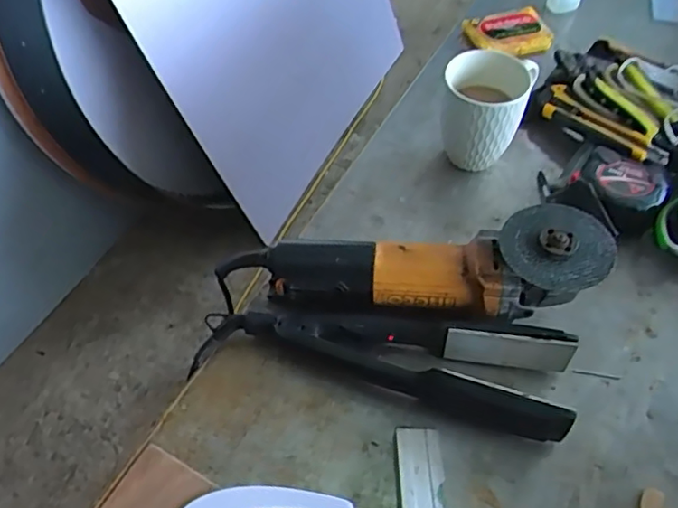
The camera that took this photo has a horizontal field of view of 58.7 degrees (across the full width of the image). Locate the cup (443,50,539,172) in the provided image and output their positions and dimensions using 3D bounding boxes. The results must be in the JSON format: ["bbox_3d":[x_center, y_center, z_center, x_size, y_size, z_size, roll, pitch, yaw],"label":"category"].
[{"bbox_3d":[0.150,-0.144,0.636,0.081,0.107,0.096,17,55,14],"label":"cup"}]

